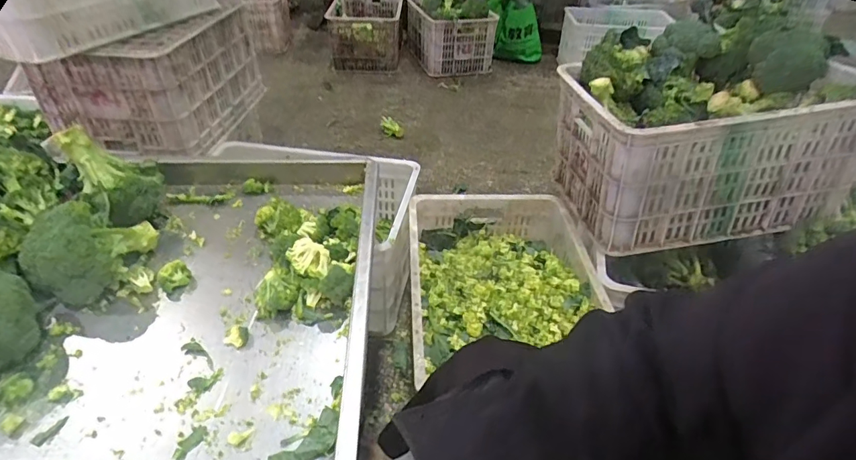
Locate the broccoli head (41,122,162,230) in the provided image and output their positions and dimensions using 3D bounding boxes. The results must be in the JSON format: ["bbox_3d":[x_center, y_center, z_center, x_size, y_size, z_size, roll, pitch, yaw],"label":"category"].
[{"bbox_3d":[-0.478,-0.087,0.726,0.123,0.115,0.112,23,42,24],"label":"broccoli head"}]

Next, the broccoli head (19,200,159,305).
[{"bbox_3d":[-0.450,0.018,0.646,0.100,0.117,0.148,18,40,19],"label":"broccoli head"}]

